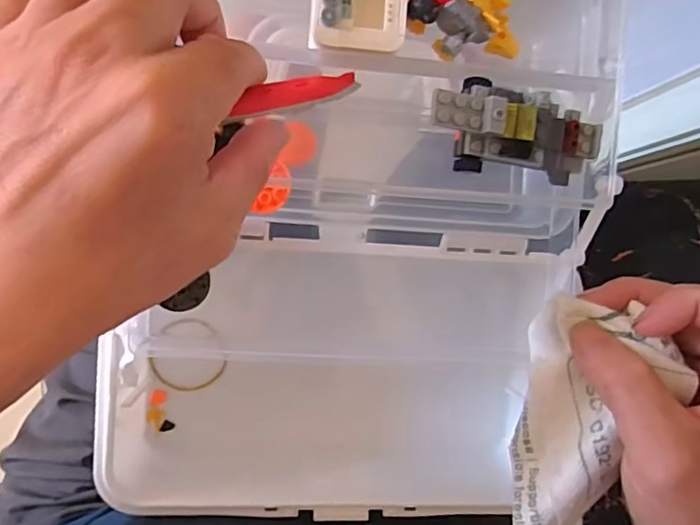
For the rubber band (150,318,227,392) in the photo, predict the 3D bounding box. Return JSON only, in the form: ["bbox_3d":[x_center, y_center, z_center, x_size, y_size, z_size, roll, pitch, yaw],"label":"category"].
[{"bbox_3d":[-0.109,0.062,0.383,0.046,0.008,0.049,0,90,-8],"label":"rubber band"}]

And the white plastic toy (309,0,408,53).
[{"bbox_3d":[0.004,-0.115,0.255,0.042,0.007,0.038,3,90,-8],"label":"white plastic toy"}]

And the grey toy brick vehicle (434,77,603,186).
[{"bbox_3d":[0.076,-0.062,0.273,0.087,0.031,0.037,8,89,-23],"label":"grey toy brick vehicle"}]

